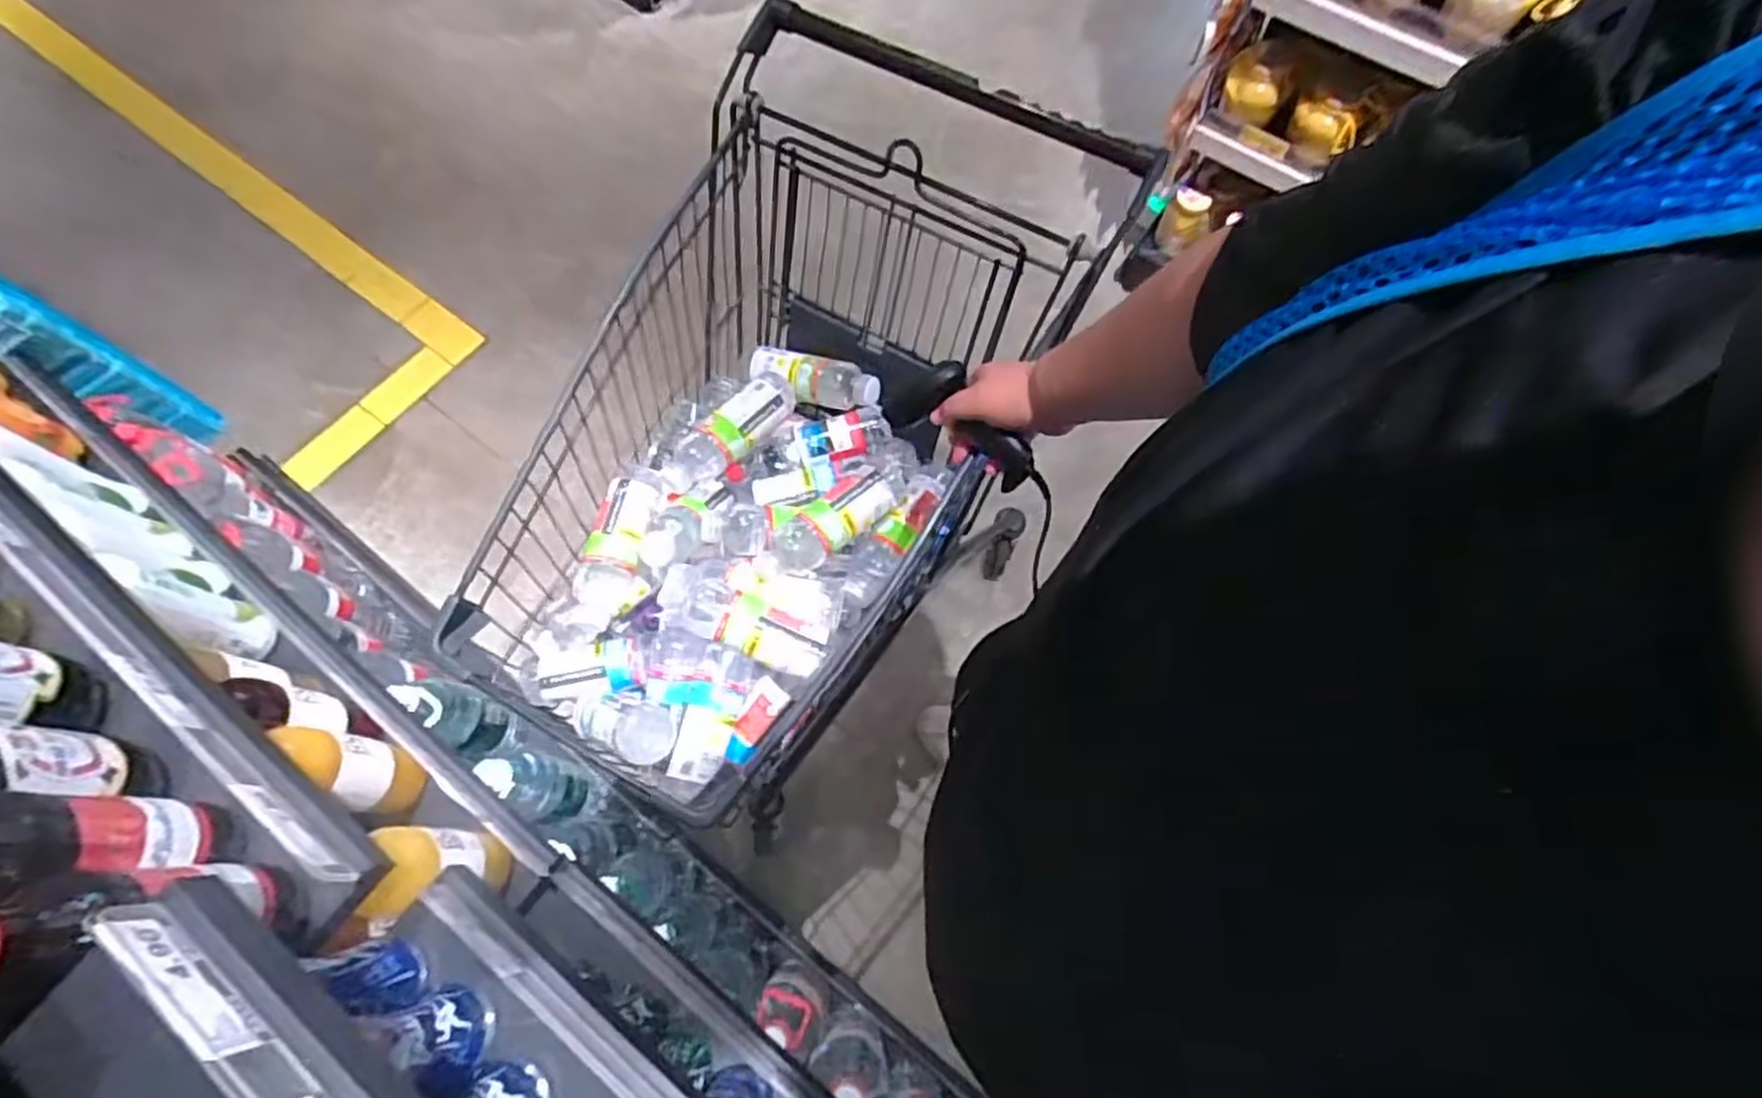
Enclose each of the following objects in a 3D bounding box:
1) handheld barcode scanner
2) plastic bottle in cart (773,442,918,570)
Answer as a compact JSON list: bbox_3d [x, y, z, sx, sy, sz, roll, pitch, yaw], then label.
[{"bbox_3d":[0.083,-0.125,0.753,0.158,0.055,0.073,36,73,10],"label":"handheld barcode scanner"},{"bbox_3d":[-0.027,-0.061,0.934,0.074,0.066,0.241,38,55,13],"label":"plastic bottle in cart"}]

